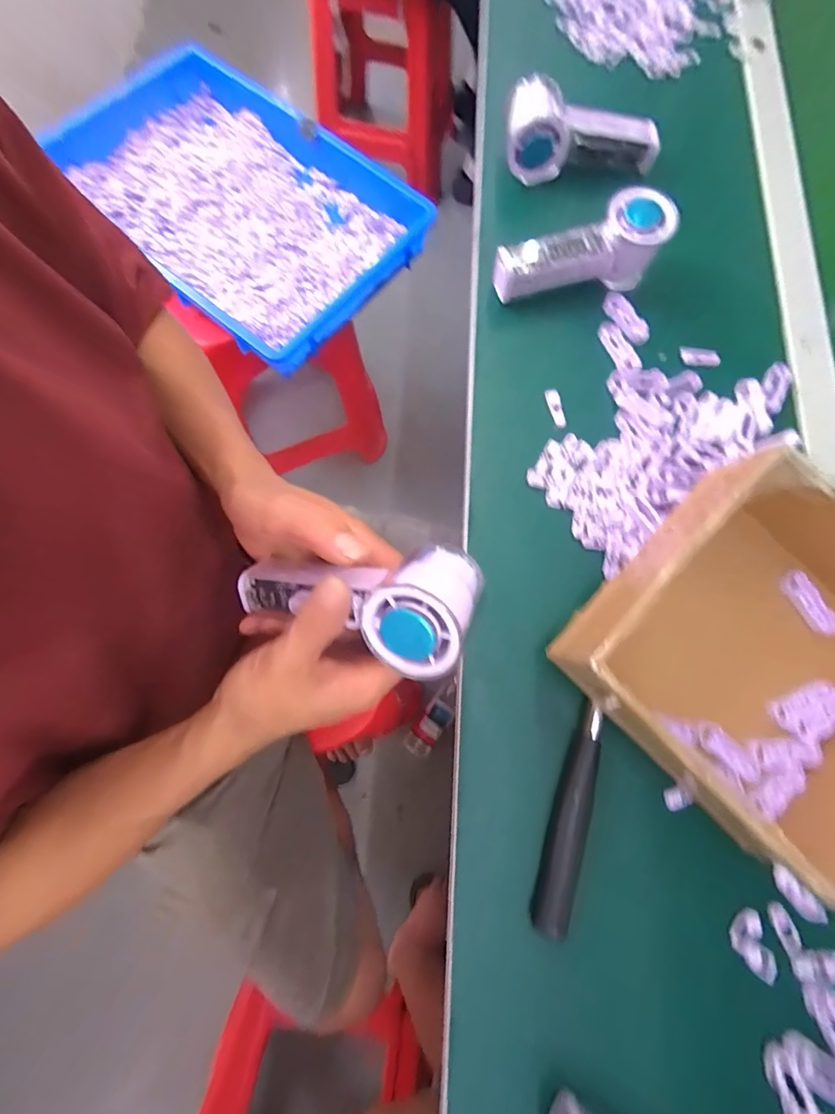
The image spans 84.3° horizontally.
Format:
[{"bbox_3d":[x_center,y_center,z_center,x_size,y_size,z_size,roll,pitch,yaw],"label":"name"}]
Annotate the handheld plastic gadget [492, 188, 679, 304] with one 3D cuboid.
[{"bbox_3d":[0.151,-0.275,0.426,0.151,0.062,0.058,-23,78,-7],"label":"handheld plastic gadget"}]

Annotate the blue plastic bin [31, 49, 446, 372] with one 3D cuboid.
[{"bbox_3d":[-0.297,-0.580,0.745,0.559,0.074,0.366,40,78,8],"label":"blue plastic bin"}]

